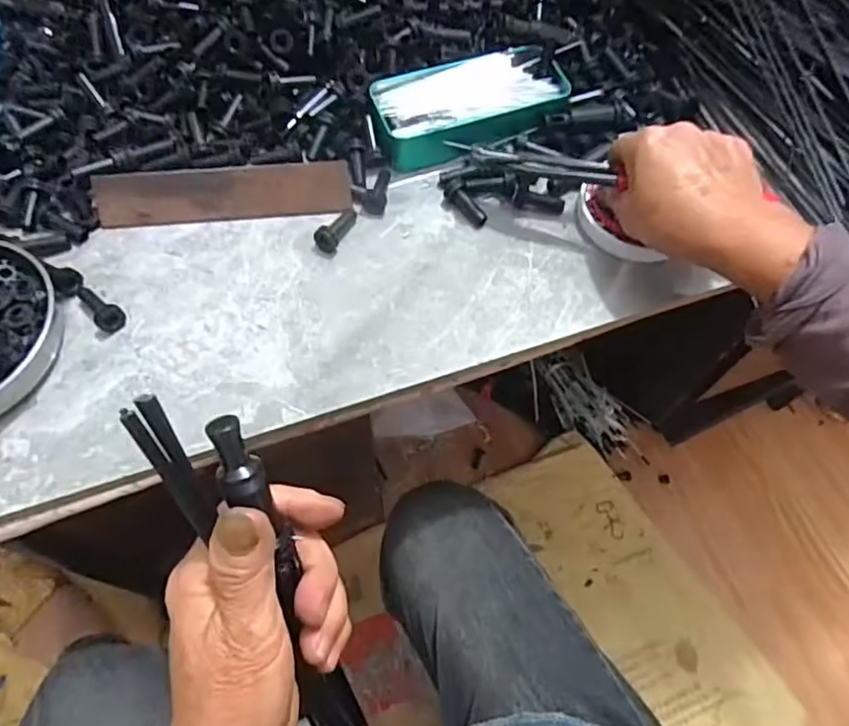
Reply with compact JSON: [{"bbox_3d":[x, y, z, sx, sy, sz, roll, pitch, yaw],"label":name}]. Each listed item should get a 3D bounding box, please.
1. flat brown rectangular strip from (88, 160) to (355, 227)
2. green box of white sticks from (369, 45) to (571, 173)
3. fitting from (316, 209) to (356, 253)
[{"bbox_3d":[-0.144,-0.123,0.435,0.178,0.006,0.036,-6,101,-6],"label":"flat brown rectangular strip"},{"bbox_3d":[0.037,-0.204,0.474,0.150,0.029,0.073,-17,64,-10],"label":"green box of white sticks"},{"bbox_3d":[-0.062,-0.096,0.430,0.017,0.017,0.042,24,49,11],"label":"fitting"}]

